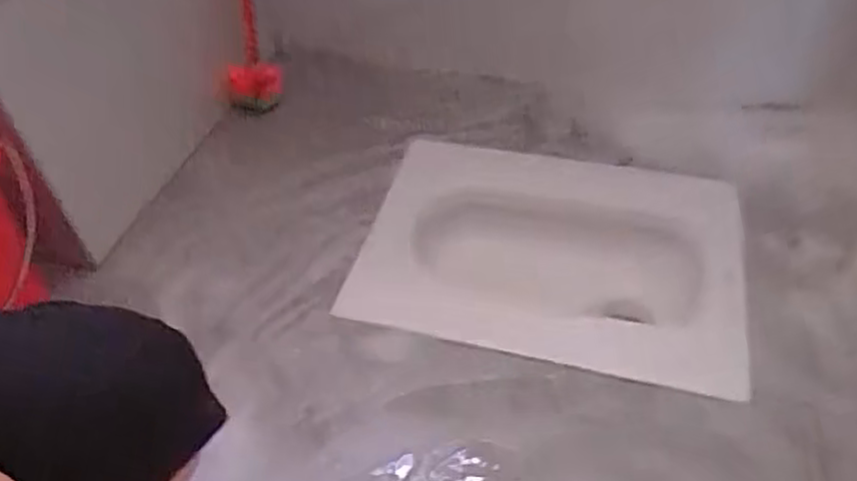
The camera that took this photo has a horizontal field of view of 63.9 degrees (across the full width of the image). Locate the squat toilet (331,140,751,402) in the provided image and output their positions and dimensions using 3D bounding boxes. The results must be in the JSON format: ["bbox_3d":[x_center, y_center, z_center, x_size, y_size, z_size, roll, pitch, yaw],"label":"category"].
[{"bbox_3d":[0.188,0.051,1.105,0.560,0.151,0.434,9,47,13],"label":"squat toilet"}]

